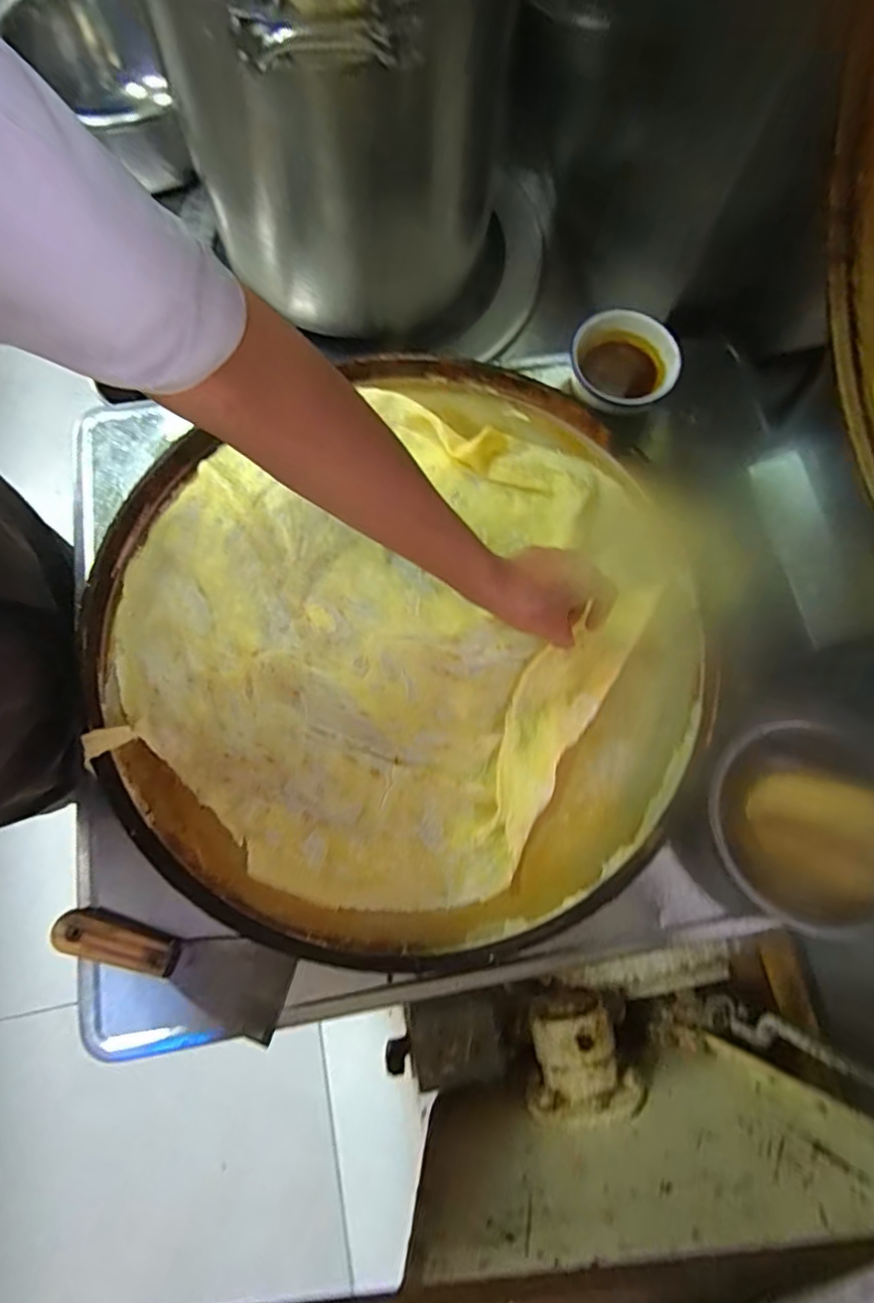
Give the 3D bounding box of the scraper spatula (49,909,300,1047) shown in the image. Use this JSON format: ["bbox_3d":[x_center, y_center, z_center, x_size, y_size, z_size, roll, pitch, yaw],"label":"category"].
[{"bbox_3d":[-0.203,0.240,0.442,0.179,0.021,0.061,18,76,3],"label":"scraper spatula"}]

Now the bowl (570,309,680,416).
[{"bbox_3d":[0.190,-0.288,0.600,0.111,0.058,0.107,0,75,-2],"label":"bowl"}]

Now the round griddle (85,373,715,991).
[{"bbox_3d":[-0.026,-0.025,0.496,0.513,0.033,0.509,0,73,-1],"label":"round griddle"}]

